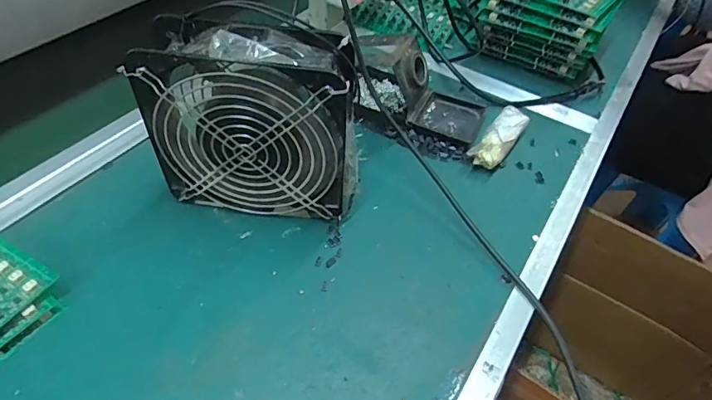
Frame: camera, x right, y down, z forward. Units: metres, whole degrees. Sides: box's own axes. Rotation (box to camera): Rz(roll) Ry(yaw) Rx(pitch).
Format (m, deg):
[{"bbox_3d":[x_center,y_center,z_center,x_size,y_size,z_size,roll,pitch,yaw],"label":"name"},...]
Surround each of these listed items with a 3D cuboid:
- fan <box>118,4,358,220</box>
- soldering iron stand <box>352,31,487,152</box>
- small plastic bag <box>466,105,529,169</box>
[{"bbox_3d":[-0.077,-0.057,0.363,0.152,0.154,0.057,7,49,2],"label":"fan"},{"bbox_3d":[0.062,-0.119,0.478,0.145,0.071,0.075,19,51,12],"label":"soldering iron stand"},{"bbox_3d":[0.146,-0.063,0.471,0.031,0.021,0.085,33,55,22],"label":"small plastic bag"}]

